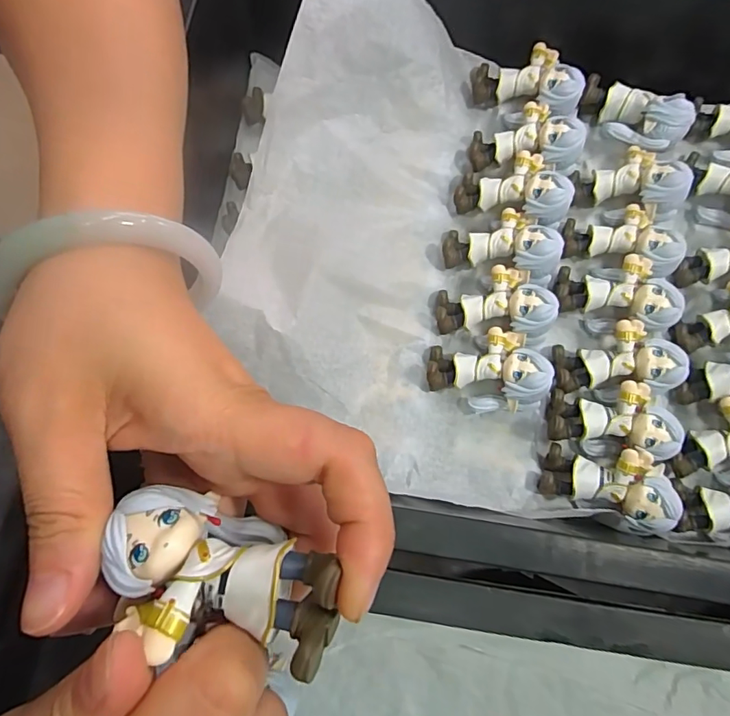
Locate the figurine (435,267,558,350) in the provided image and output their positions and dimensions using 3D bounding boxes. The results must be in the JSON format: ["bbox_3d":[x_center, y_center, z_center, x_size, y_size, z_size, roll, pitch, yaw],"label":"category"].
[{"bbox_3d":[0.071,-0.031,0.261,0.059,0.023,0.039,8,78,3],"label":"figurine"}]

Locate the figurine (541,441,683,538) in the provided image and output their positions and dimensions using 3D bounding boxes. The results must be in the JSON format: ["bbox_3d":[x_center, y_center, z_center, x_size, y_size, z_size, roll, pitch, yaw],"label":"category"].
[{"bbox_3d":[0.120,0.061,0.238,0.057,0.028,0.035,25,79,7],"label":"figurine"}]

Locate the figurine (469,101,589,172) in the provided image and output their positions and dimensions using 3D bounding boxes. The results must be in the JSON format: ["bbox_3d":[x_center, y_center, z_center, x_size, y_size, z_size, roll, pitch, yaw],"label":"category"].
[{"bbox_3d":[0.095,-0.132,0.281,0.060,0.030,0.041,11,78,4],"label":"figurine"}]

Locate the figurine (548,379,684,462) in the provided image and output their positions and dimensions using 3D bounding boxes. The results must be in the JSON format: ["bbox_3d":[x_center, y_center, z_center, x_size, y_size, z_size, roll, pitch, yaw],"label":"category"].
[{"bbox_3d":[0.125,0.032,0.247,0.058,0.026,0.035,5,78,2],"label":"figurine"}]

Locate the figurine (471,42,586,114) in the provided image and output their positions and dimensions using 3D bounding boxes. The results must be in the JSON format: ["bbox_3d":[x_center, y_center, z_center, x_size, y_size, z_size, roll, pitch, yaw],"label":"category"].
[{"bbox_3d":[0.097,-0.167,0.291,0.067,0.021,0.036,16,78,22],"label":"figurine"}]

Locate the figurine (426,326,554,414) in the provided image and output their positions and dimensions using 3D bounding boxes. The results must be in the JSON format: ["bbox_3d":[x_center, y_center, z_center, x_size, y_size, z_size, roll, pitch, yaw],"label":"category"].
[{"bbox_3d":[0.063,0.007,0.253,0.059,0.026,0.041,-3,77,1],"label":"figurine"}]

